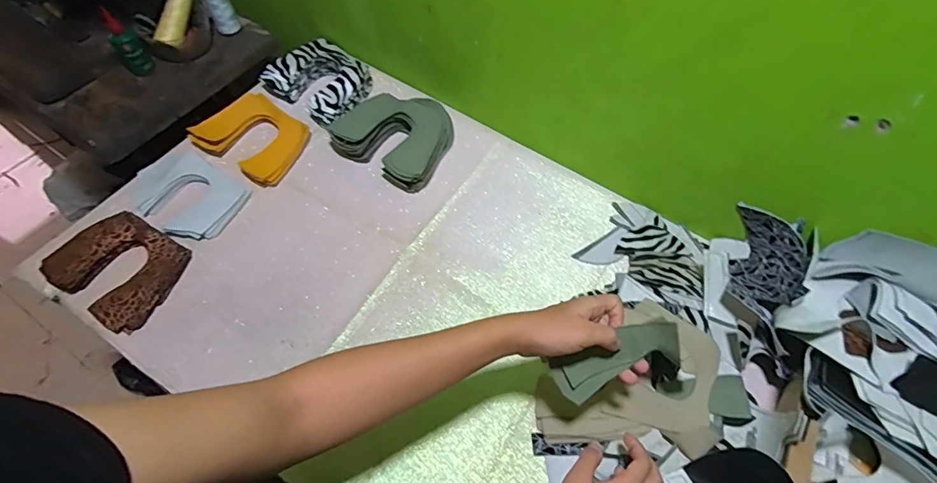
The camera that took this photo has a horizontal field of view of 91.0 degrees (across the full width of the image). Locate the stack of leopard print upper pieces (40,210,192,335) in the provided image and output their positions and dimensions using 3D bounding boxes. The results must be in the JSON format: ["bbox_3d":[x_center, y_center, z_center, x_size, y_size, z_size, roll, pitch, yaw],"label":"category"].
[{"bbox_3d":[-0.481,0.035,0.638,0.170,0.034,0.133,28,63,14],"label":"stack of leopard print upper pieces"}]

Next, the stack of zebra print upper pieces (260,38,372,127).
[{"bbox_3d":[-0.252,-0.276,0.807,0.163,0.056,0.137,33,64,16],"label":"stack of zebra print upper pieces"}]

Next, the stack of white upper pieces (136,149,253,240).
[{"bbox_3d":[-0.427,-0.071,0.700,0.162,0.027,0.120,29,63,14],"label":"stack of white upper pieces"}]

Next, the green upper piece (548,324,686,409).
[{"bbox_3d":[0.150,0.123,0.464,0.127,0.028,0.077,-15,100,5],"label":"green upper piece"}]

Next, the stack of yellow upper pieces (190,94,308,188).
[{"bbox_3d":[-0.345,-0.169,0.749,0.154,0.020,0.129,32,65,3],"label":"stack of yellow upper pieces"}]

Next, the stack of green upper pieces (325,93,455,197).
[{"bbox_3d":[-0.110,-0.185,0.757,0.176,0.060,0.180,30,63,15],"label":"stack of green upper pieces"}]

